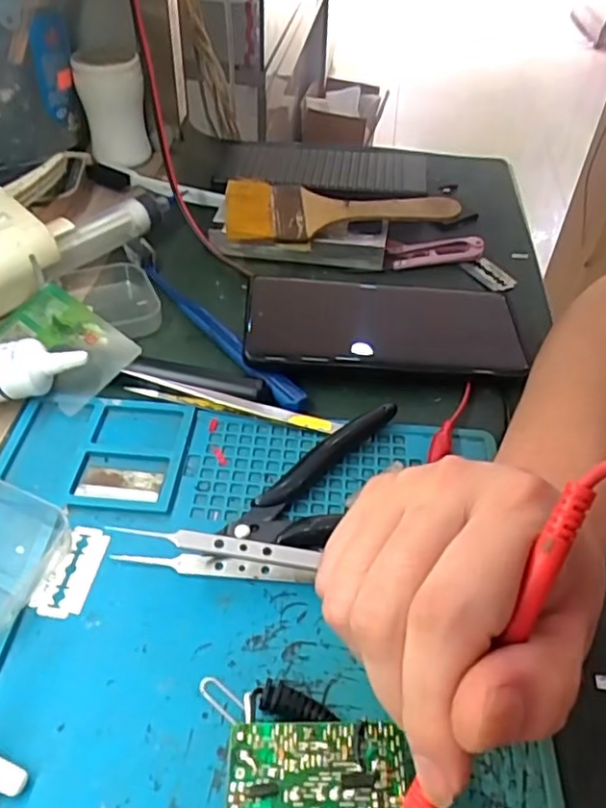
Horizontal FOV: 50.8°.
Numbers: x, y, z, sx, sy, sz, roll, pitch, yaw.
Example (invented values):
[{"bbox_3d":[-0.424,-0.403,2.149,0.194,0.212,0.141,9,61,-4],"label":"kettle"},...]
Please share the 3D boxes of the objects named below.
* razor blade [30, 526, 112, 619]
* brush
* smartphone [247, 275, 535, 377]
[{"bbox_3d":[-0.099,0.071,0.275,0.021,0.004,0.042,10,45,6],"label":"razor blade"},{"bbox_3d":[0.028,-0.135,0.451,0.162,0.011,0.061,3,55,-1],"label":"brush"},{"bbox_3d":[0.049,-0.048,0.381,0.160,0.007,0.076,3,47,-5],"label":"smartphone"}]

